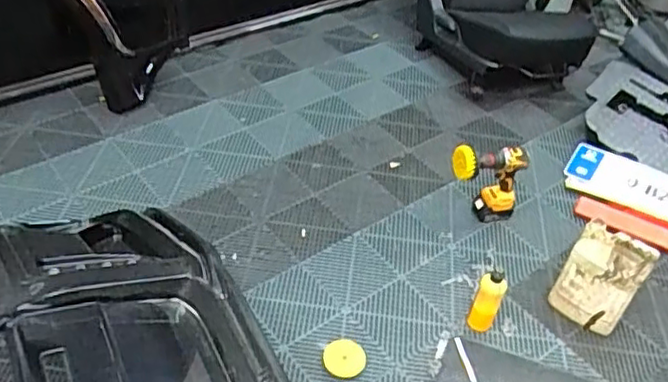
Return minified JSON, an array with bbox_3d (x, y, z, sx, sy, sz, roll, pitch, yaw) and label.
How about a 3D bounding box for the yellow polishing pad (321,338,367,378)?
[{"bbox_3d":[0.024,0.394,1.568,0.098,0.015,0.100,4,43,-2],"label":"yellow polishing pad"}]

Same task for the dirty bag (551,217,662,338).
[{"bbox_3d":[0.641,0.220,1.605,0.172,0.269,0.086,31,47,24],"label":"dirty bag"}]

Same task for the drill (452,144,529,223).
[{"bbox_3d":[0.431,-0.011,1.877,0.210,0.254,0.093,1,42,-7],"label":"drill"}]

